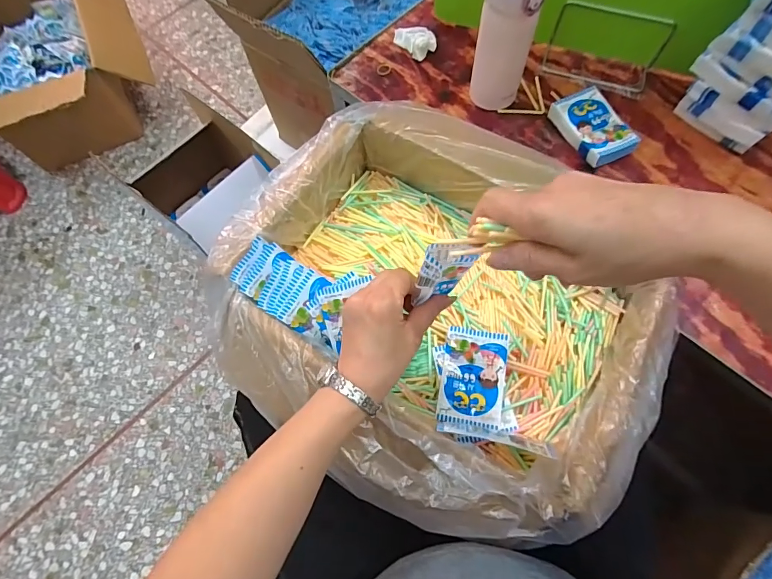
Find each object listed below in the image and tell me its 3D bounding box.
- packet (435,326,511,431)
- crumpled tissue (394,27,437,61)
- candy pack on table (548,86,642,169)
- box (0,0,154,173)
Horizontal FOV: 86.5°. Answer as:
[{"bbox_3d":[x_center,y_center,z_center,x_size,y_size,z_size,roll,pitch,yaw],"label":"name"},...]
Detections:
[{"bbox_3d":[0.095,0.094,0.447,0.066,0.013,0.105,10,69,6],"label":"packet"},{"bbox_3d":[0.044,-0.391,0.637,0.051,0.026,0.070,-16,69,-4],"label":"crumpled tissue"},{"bbox_3d":[0.285,-0.225,0.563,0.076,0.020,0.113,-25,70,-8],"label":"candy pack on table"},{"bbox_3d":[-1.036,-0.709,1.265,0.515,0.429,0.648,-26,70,-8],"label":"box"}]

